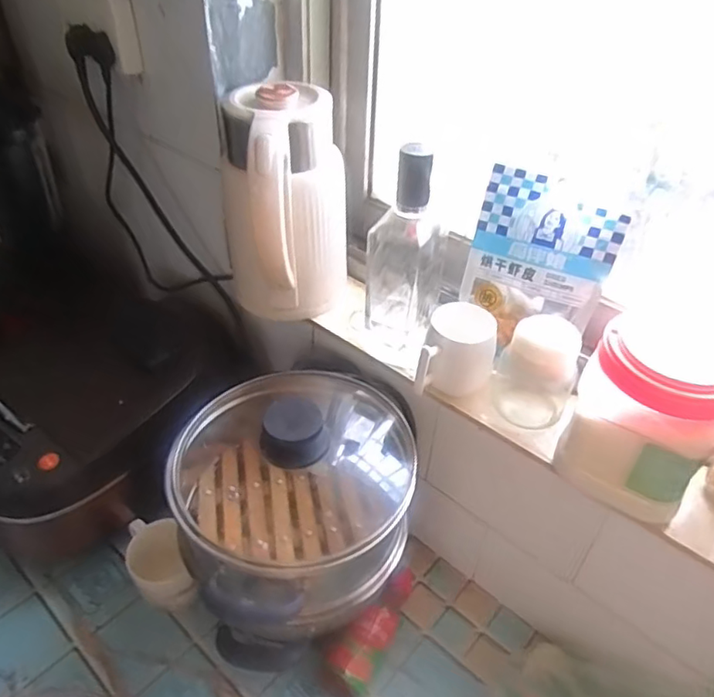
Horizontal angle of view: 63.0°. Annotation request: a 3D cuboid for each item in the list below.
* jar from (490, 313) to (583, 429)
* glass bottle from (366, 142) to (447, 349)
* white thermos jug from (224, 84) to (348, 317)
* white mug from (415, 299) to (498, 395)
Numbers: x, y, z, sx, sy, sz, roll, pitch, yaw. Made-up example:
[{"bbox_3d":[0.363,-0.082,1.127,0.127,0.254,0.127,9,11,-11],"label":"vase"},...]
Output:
[{"bbox_3d":[0.187,0.027,0.600,0.060,0.116,0.060,2,40,-1],"label":"jar"},{"bbox_3d":[0.054,-0.102,0.634,0.068,0.230,0.078,18,43,18],"label":"glass bottle"},{"bbox_3d":[-0.075,-0.143,0.664,0.139,0.255,0.126,-5,41,-9],"label":"white thermos jug"},{"bbox_3d":[0.107,0.011,0.618,0.071,0.092,0.069,14,42,13],"label":"white mug"}]

